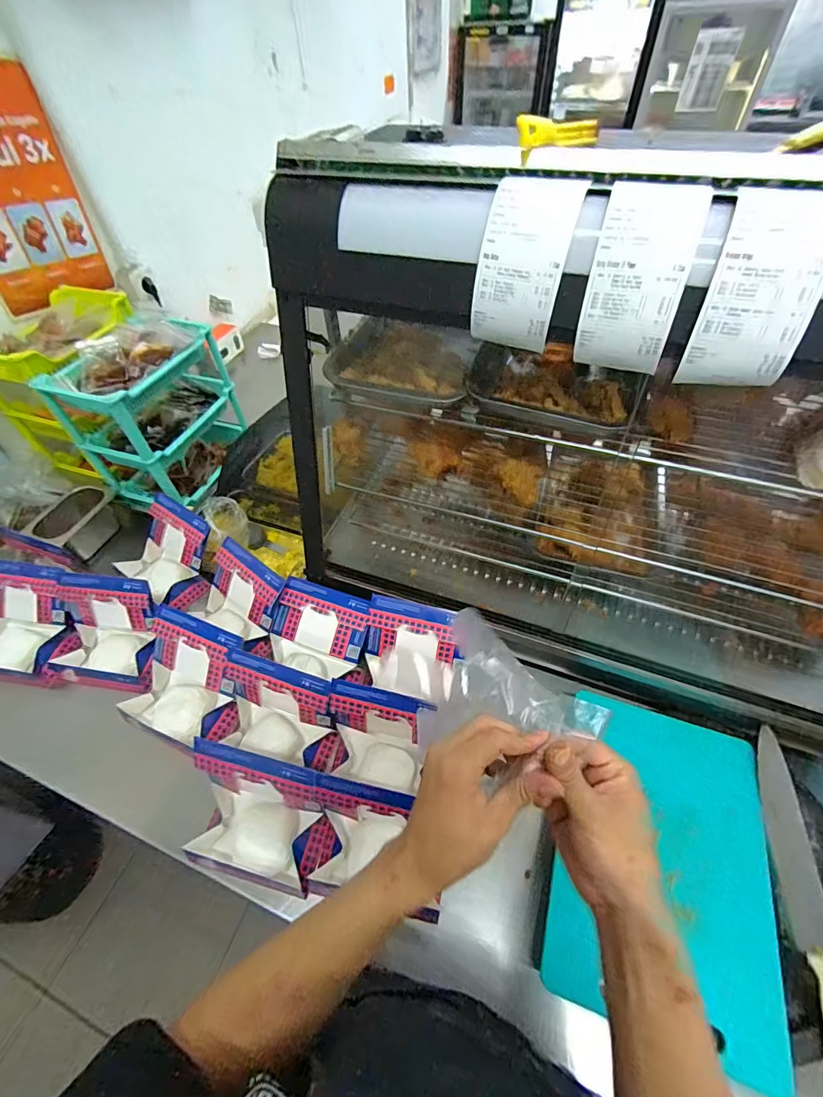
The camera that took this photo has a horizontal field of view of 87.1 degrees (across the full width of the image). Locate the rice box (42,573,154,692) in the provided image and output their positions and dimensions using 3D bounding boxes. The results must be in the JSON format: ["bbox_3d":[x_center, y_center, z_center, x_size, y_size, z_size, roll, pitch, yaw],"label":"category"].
[{"bbox_3d":[-0.558,0.149,0.774,0.204,0.137,0.152,2,51,4],"label":"rice box"}]

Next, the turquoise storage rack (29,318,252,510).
[{"bbox_3d":[-0.576,-0.294,0.975,0.235,0.313,0.293,15,53,14],"label":"turquoise storage rack"}]

